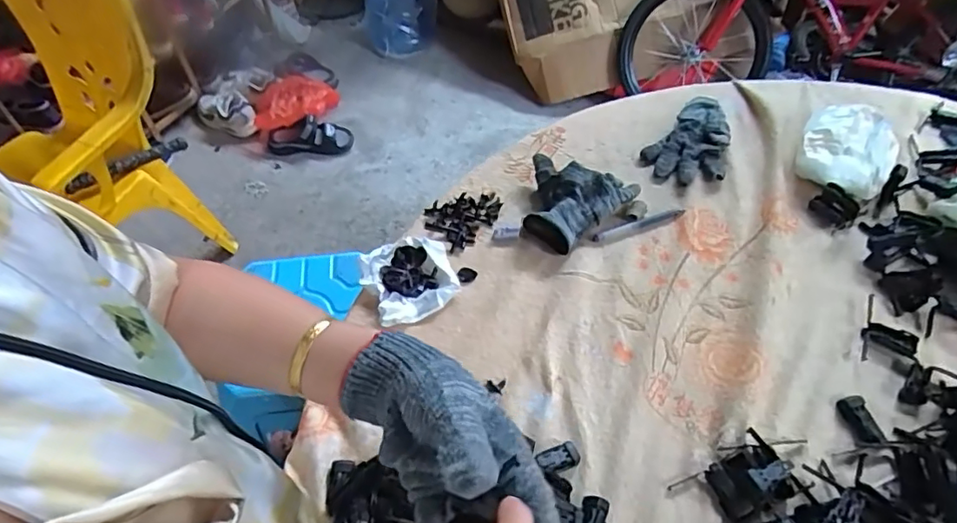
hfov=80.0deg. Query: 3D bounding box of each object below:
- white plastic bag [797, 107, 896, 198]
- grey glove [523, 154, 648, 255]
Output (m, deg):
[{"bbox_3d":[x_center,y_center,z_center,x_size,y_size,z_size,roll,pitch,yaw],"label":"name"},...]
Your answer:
[{"bbox_3d":[0.471,-0.148,0.720,0.113,0.045,0.149,30,59,21],"label":"white plastic bag"},{"bbox_3d":[0.115,-0.064,0.673,0.136,0.039,0.119,18,56,13],"label":"grey glove"}]

